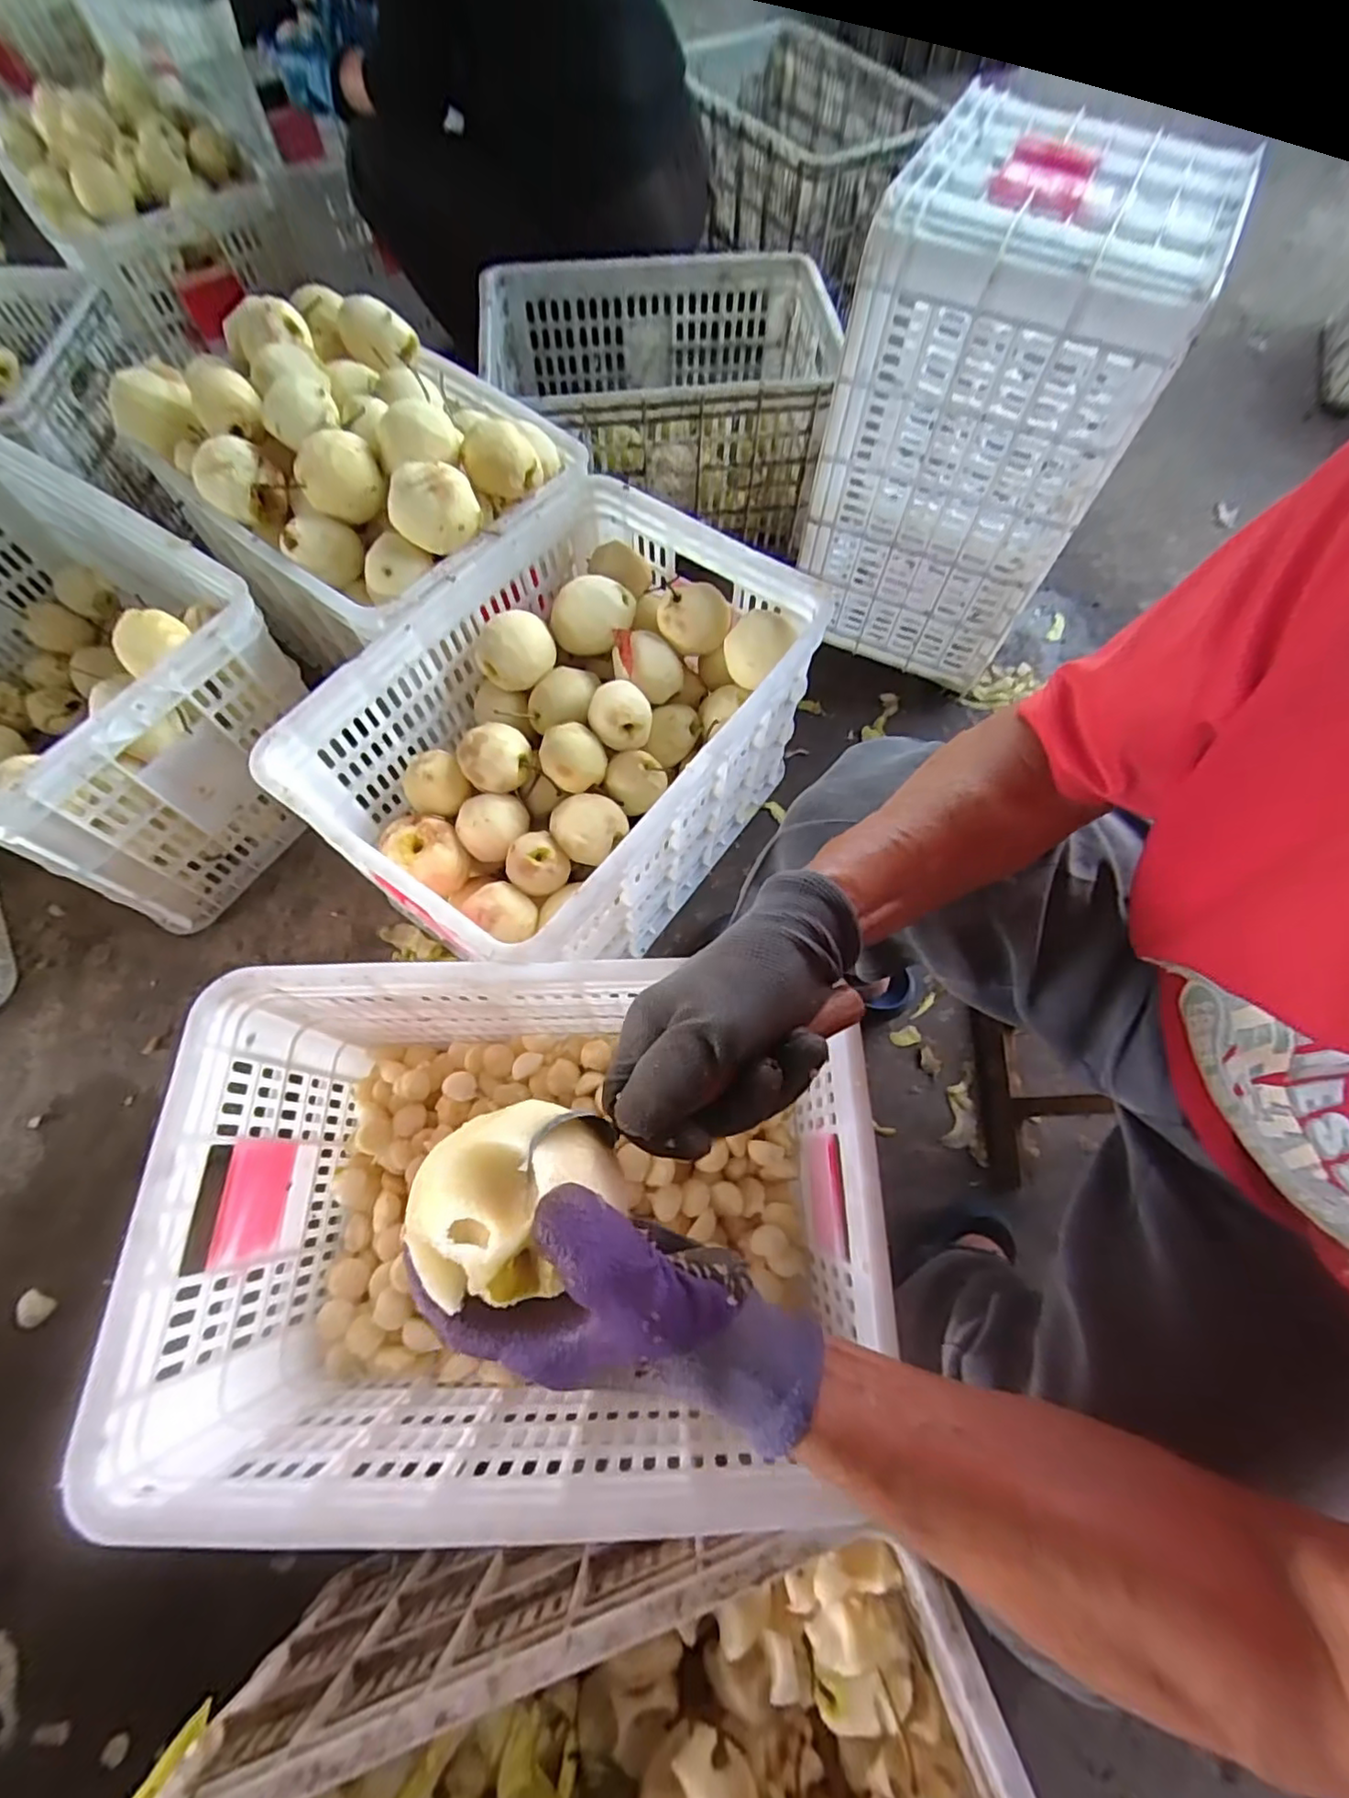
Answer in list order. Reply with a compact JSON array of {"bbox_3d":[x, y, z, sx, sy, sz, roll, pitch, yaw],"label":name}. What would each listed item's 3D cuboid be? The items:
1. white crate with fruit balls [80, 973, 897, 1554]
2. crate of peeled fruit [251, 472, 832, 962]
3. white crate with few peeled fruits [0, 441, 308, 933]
[{"bbox_3d":[-0.141,0.264,0.562,0.478,0.250,0.363,-1,67,-2],"label":"white crate with fruit balls"},{"bbox_3d":[-0.118,-0.167,0.766,0.360,0.284,0.512,34,70,12],"label":"crate of peeled fruit"},{"bbox_3d":[-0.748,-0.262,0.808,0.517,0.303,0.339,31,69,11],"label":"white crate with few peeled fruits"}]

